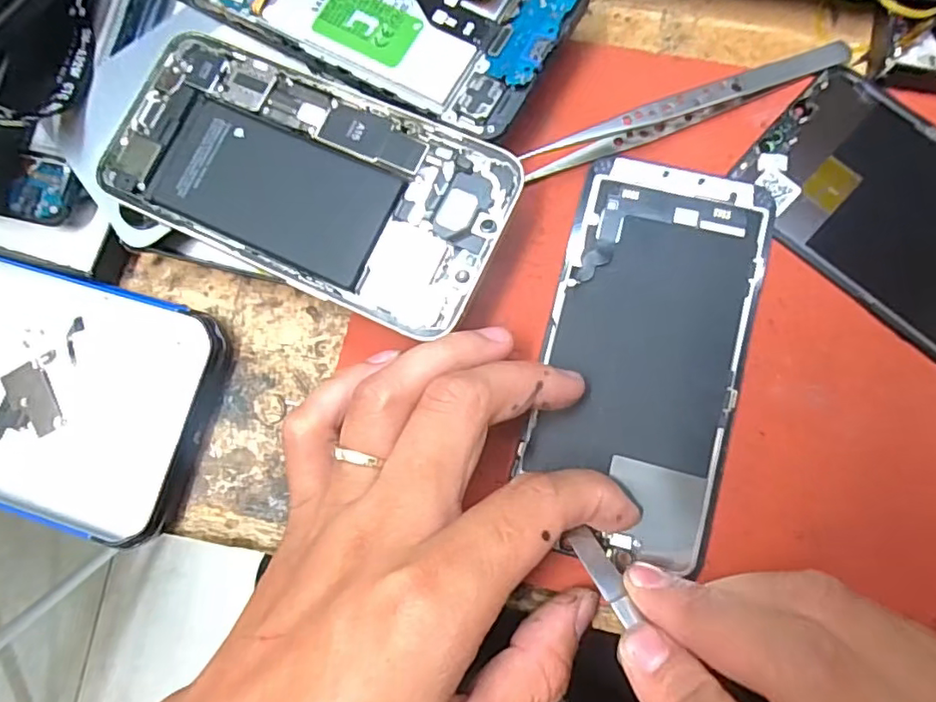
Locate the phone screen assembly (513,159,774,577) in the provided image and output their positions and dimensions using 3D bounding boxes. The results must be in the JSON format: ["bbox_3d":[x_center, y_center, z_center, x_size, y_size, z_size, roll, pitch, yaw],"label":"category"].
[{"bbox_3d":[0.061,0.001,0.205,0.066,0.004,0.136,14,83,7],"label":"phone screen assembly"}]

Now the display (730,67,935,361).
[{"bbox_3d":[0.163,-0.038,0.203,0.138,0.004,0.067,42,87,9],"label":"display"}]

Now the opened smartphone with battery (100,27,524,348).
[{"bbox_3d":[-0.057,-0.060,0.203,0.141,0.004,0.069,24,84,8],"label":"opened smartphone with battery"}]

